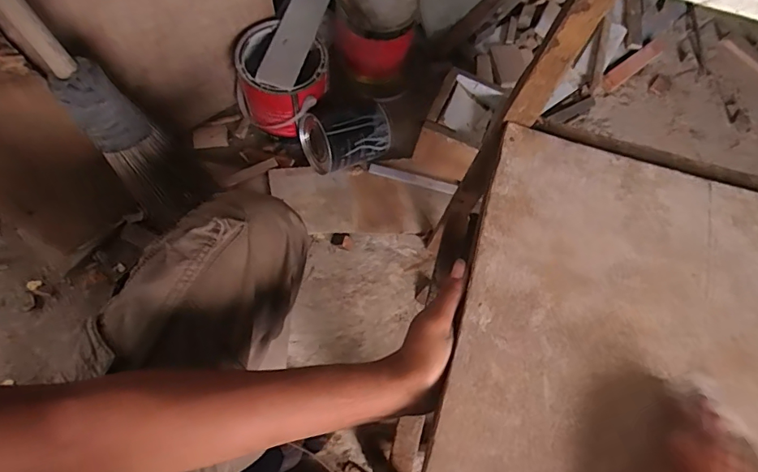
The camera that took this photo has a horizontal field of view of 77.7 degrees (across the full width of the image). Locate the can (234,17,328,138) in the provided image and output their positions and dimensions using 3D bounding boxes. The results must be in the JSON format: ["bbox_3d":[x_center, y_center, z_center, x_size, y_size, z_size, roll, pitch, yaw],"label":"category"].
[{"bbox_3d":[-0.176,-0.266,0.837,0.168,0.140,0.136,17,68,0],"label":"can"}]

